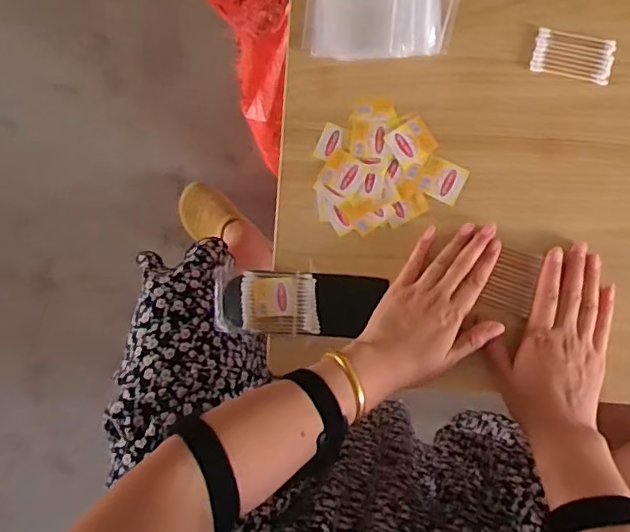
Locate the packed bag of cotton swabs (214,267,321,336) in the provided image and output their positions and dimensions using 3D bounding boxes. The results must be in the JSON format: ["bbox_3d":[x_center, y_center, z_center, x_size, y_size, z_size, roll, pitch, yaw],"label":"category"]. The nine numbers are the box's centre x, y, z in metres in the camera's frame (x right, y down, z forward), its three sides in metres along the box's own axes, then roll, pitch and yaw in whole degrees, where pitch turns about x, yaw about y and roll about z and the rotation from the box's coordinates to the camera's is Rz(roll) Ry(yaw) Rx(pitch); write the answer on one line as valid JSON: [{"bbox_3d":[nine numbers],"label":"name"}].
[{"bbox_3d":[-0.052,0.036,0.593,0.110,0.010,0.064,1,86,9],"label":"packed bag of cotton swabs"}]

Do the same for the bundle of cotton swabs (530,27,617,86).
[{"bbox_3d":[0.250,-0.204,0.561,0.073,0.011,0.041,15,88,10],"label":"bundle of cotton swabs"}]

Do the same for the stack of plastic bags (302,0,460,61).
[{"bbox_3d":[0.065,-0.244,0.586,0.152,0.024,0.067,-1,86,9],"label":"stack of plastic bags"}]

